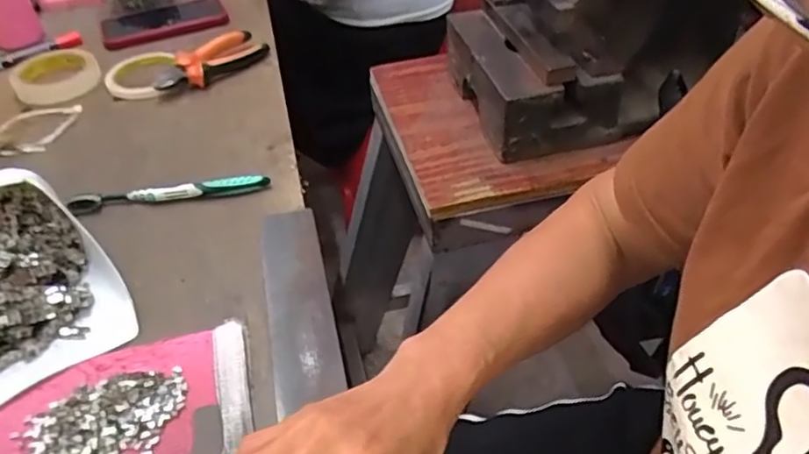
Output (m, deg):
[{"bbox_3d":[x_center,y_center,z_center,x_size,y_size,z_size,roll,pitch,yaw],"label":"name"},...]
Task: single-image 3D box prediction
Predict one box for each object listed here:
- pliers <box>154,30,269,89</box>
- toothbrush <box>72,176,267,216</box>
[{"bbox_3d":[-0.239,-0.204,0.758,0.138,0.030,0.058,-33,50,-28],"label":"pliers"},{"bbox_3d":[-0.222,-0.034,0.590,0.182,0.018,0.017,-7,43,-4],"label":"toothbrush"}]

